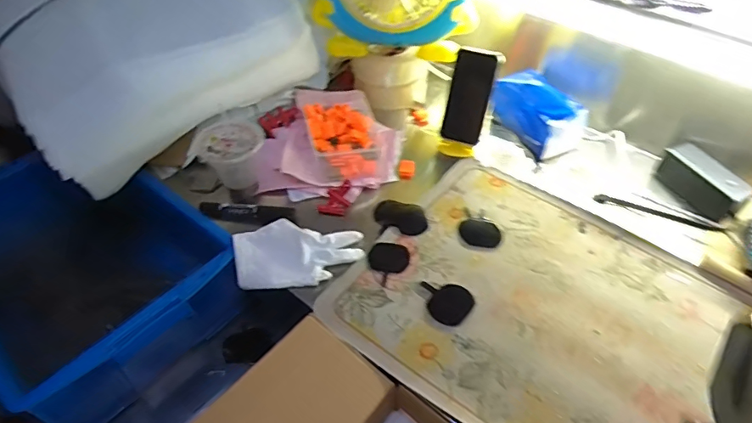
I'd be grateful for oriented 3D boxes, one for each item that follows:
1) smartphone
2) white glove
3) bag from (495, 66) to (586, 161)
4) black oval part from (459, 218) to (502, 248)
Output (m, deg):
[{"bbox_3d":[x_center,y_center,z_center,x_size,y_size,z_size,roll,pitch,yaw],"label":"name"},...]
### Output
[{"bbox_3d":[0.151,-0.183,0.771,0.067,0.144,0.007,6,25,-11],"label":"smartphone"},{"bbox_3d":[-0.106,0.056,0.641,0.169,0.035,0.100,-4,48,-5],"label":"white glove"},{"bbox_3d":[0.272,-0.168,0.819,0.081,0.090,0.144,-21,51,-19],"label":"bag"},{"bbox_3d":[0.148,0.031,0.679,0.057,0.007,0.044,11,48,8],"label":"black oval part"}]

